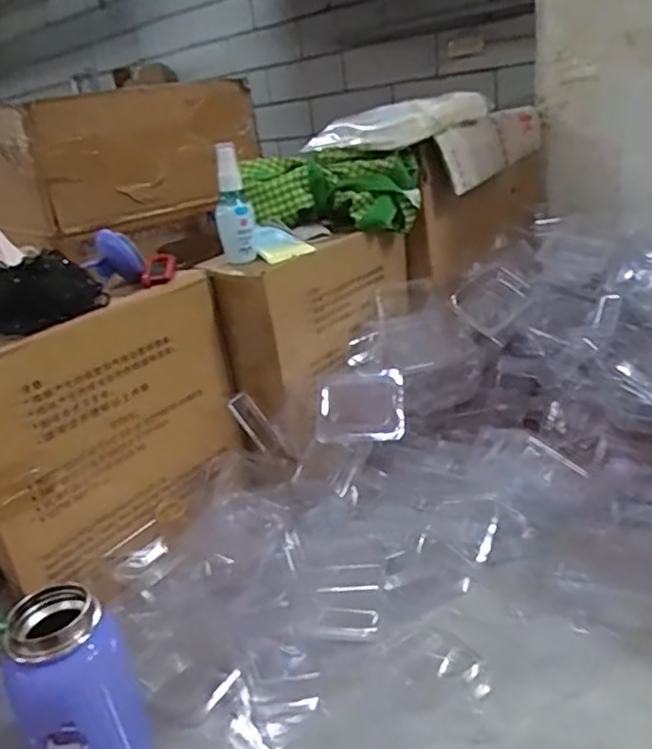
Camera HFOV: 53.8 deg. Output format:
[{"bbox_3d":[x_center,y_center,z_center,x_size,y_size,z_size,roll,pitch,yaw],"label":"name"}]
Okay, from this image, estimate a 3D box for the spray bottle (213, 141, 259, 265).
[{"bbox_3d":[-0.099,-0.178,0.675,0.040,0.114,0.039,-10,22,-6],"label":"spray bottle"}]

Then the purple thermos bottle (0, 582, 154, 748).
[{"bbox_3d":[-0.162,0.215,0.424,0.072,0.139,0.059,-23,28,-31],"label":"purple thermos bottle"}]

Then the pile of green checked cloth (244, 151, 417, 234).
[{"bbox_3d":[0.005,-0.217,0.771,0.209,0.087,0.068,-3,22,11],"label":"pile of green checked cloth"}]

